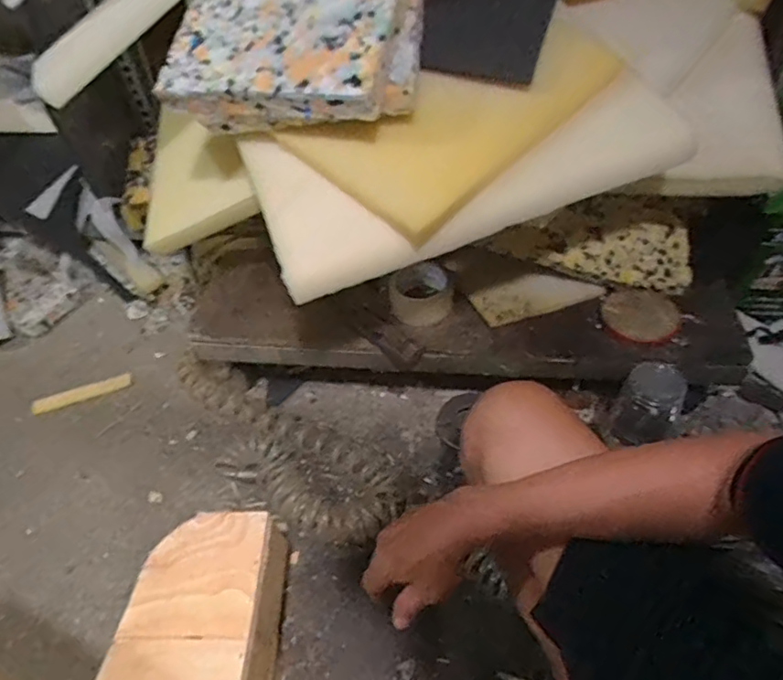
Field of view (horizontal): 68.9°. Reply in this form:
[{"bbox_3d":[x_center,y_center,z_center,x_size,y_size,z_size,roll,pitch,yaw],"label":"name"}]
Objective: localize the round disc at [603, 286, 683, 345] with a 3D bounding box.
[{"bbox_3d":[0.345,-0.037,0.788,0.098,0.026,0.094,19,52,22],"label":"round disc"}]

